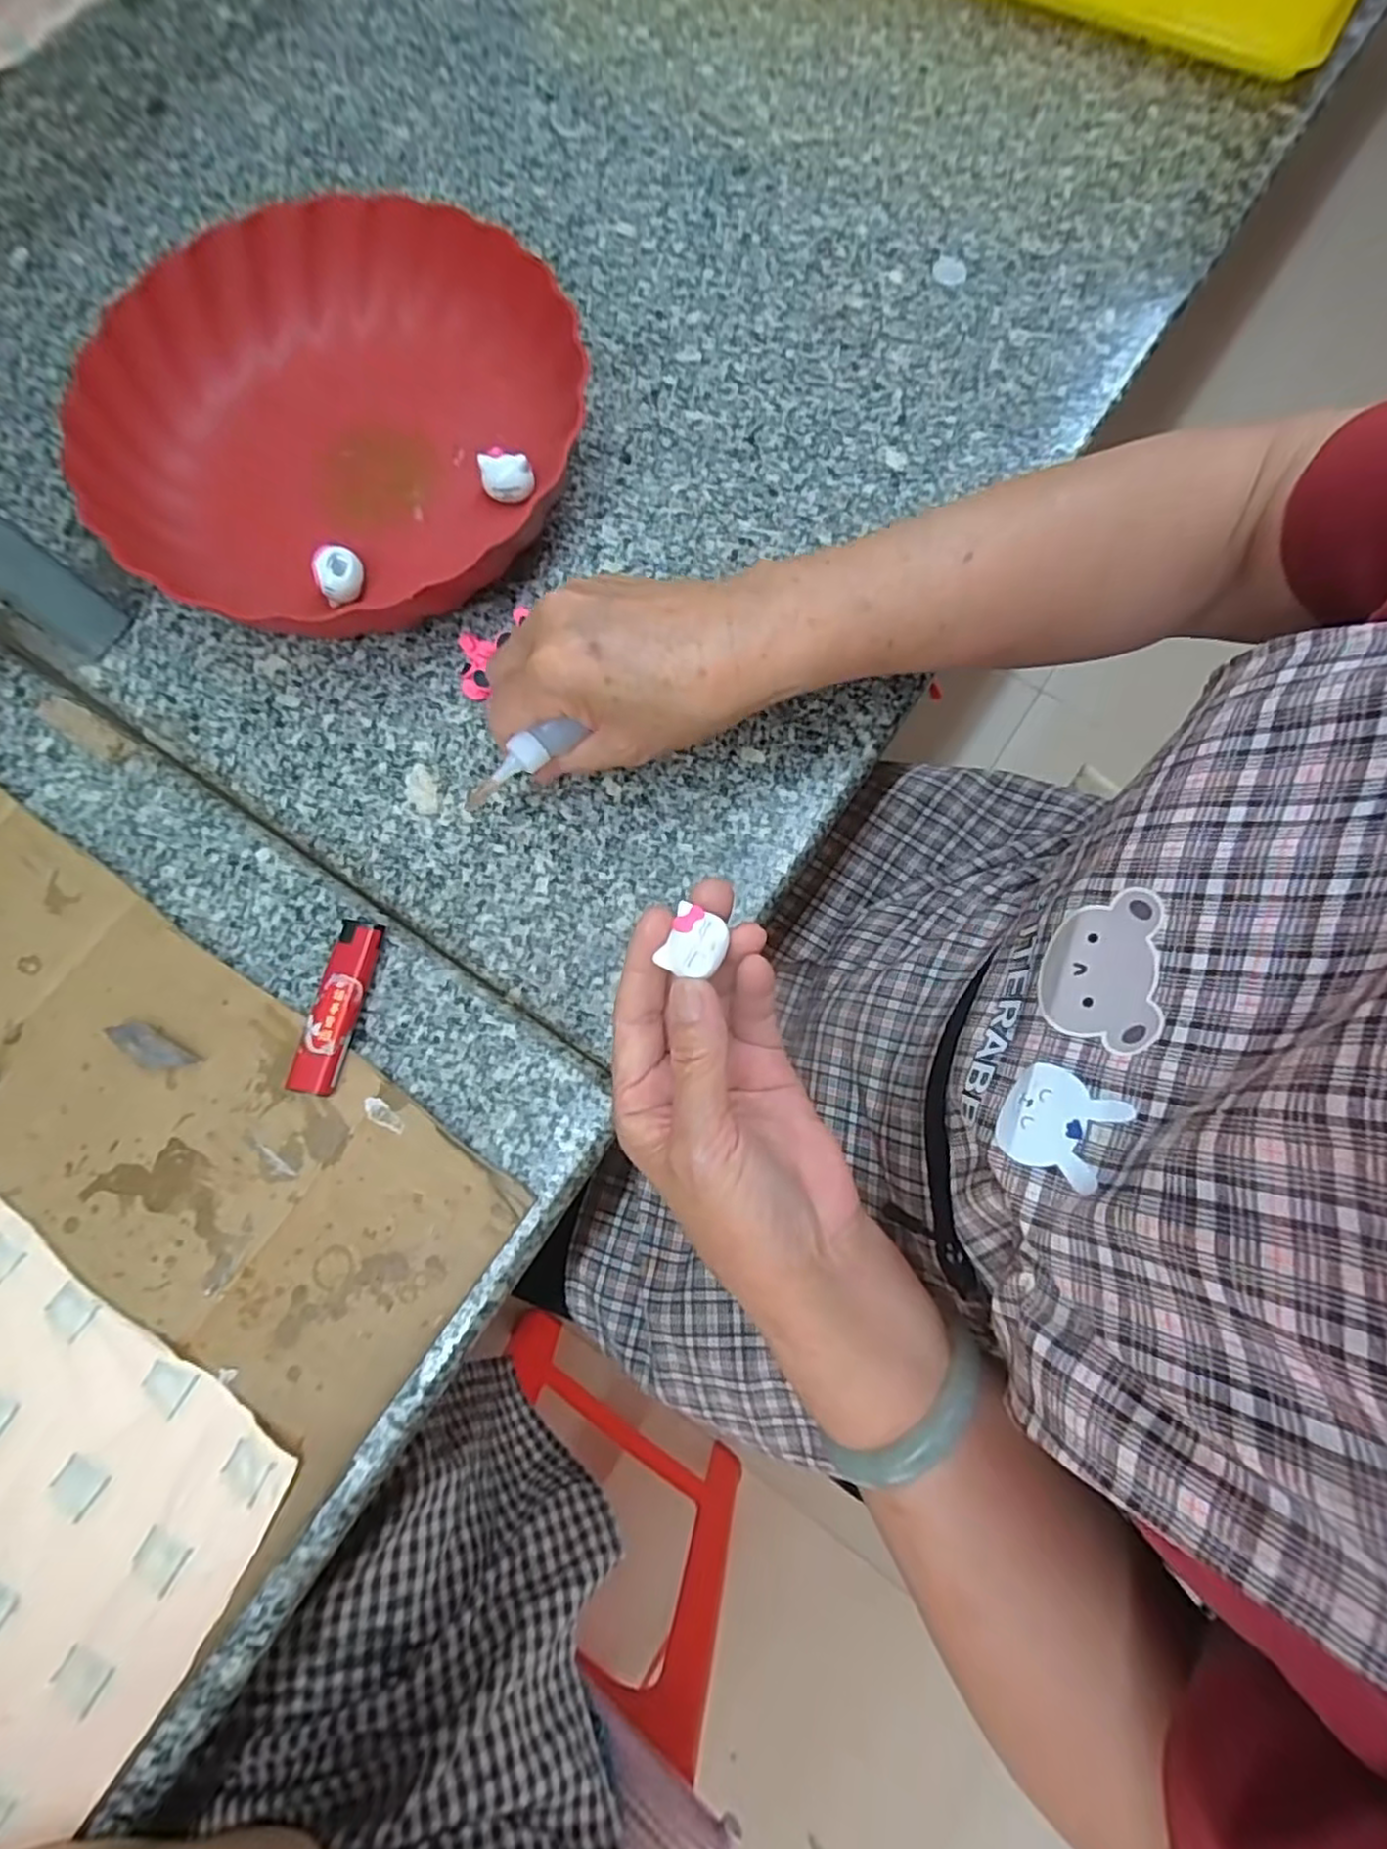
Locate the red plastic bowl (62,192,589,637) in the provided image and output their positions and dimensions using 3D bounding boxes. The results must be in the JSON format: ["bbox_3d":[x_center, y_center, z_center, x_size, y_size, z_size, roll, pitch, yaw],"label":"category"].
[{"bbox_3d":[-0.178,-0.259,0.355,0.234,0.048,0.234,0,76,1],"label":"red plastic bowl"}]

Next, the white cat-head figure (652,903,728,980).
[{"bbox_3d":[0.000,0.006,0.241,0.021,0.005,0.022,27,78,7],"label":"white cat-head figure"}]

